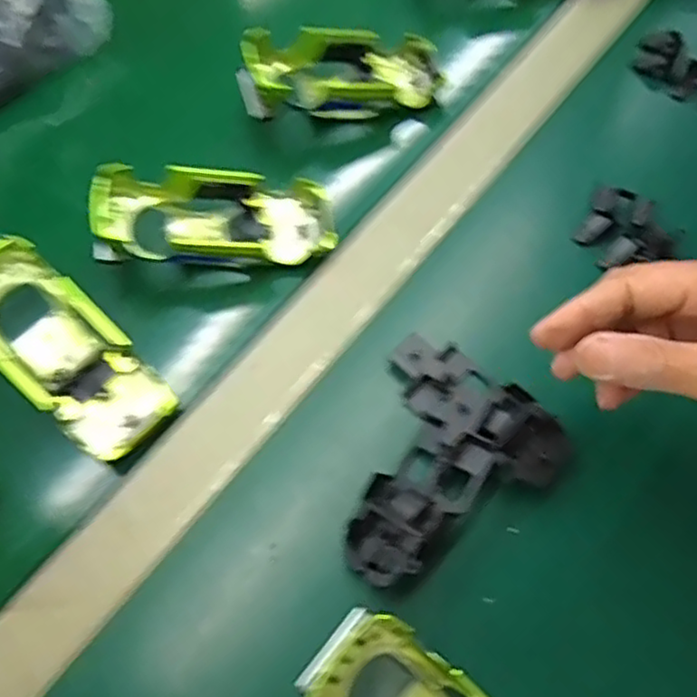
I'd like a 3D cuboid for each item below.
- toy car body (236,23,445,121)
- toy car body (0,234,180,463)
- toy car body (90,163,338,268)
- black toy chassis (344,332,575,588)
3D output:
[{"bbox_3d":[-0.003,-0.187,0.463,0.136,0.035,0.064,-16,65,-9],"label":"toy car body"},{"bbox_3d":[-0.158,0.001,0.382,0.137,0.037,0.057,43,70,4],"label":"toy car body"},{"bbox_3d":[-0.080,-0.072,0.420,0.135,0.039,0.059,0,63,-16],"label":"toy car body"},{"bbox_3d":[0.039,0.051,0.348,0.122,0.030,0.099,-39,71,-18],"label":"black toy chassis"}]

